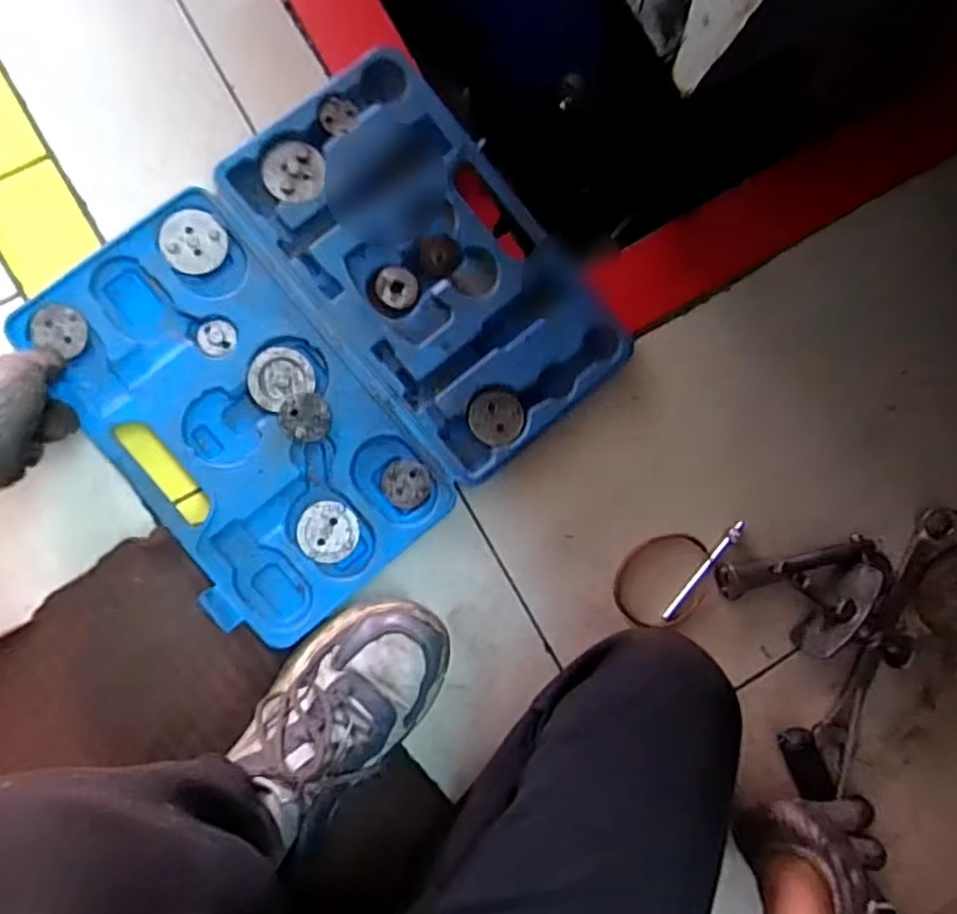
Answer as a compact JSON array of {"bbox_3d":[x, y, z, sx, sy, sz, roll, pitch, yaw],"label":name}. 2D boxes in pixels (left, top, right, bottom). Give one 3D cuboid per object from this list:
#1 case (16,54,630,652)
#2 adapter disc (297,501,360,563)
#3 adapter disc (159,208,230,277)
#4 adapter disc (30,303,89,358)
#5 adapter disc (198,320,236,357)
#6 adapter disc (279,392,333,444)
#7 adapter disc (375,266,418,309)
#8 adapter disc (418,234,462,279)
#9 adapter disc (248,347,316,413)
[{"bbox_3d":[-0.121,-0.096,0.551,0.394,0.037,0.339,-40,91,-9],"label":"case"},{"bbox_3d":[-0.124,0.062,0.550,0.048,0.004,0.049,5,87,-9],"label":"adapter disc"},{"bbox_3d":[-0.236,-0.178,0.551,0.053,0.004,0.051,0,87,-9],"label":"adapter disc"},{"bbox_3d":[-0.336,-0.103,0.535,0.040,0.006,0.036,19,83,-6],"label":"adapter disc"},{"bbox_3d":[-0.217,-0.099,0.551,0.030,0.004,0.030,0,87,-9],"label":"adapter disc"},{"bbox_3d":[-0.142,-0.032,0.548,0.041,0.008,0.040,1,85,-8],"label":"adapter disc"},{"bbox_3d":[-0.069,-0.144,0.566,0.035,0.005,0.034,10,86,-8],"label":"adapter disc"},{"bbox_3d":[-0.032,-0.172,0.571,0.038,0.010,0.033,-37,93,-9],"label":"adapter disc"},{"bbox_3d":[-0.164,-0.066,0.549,0.052,0.005,0.047,-32,93,-9],"label":"adapter disc"}]

